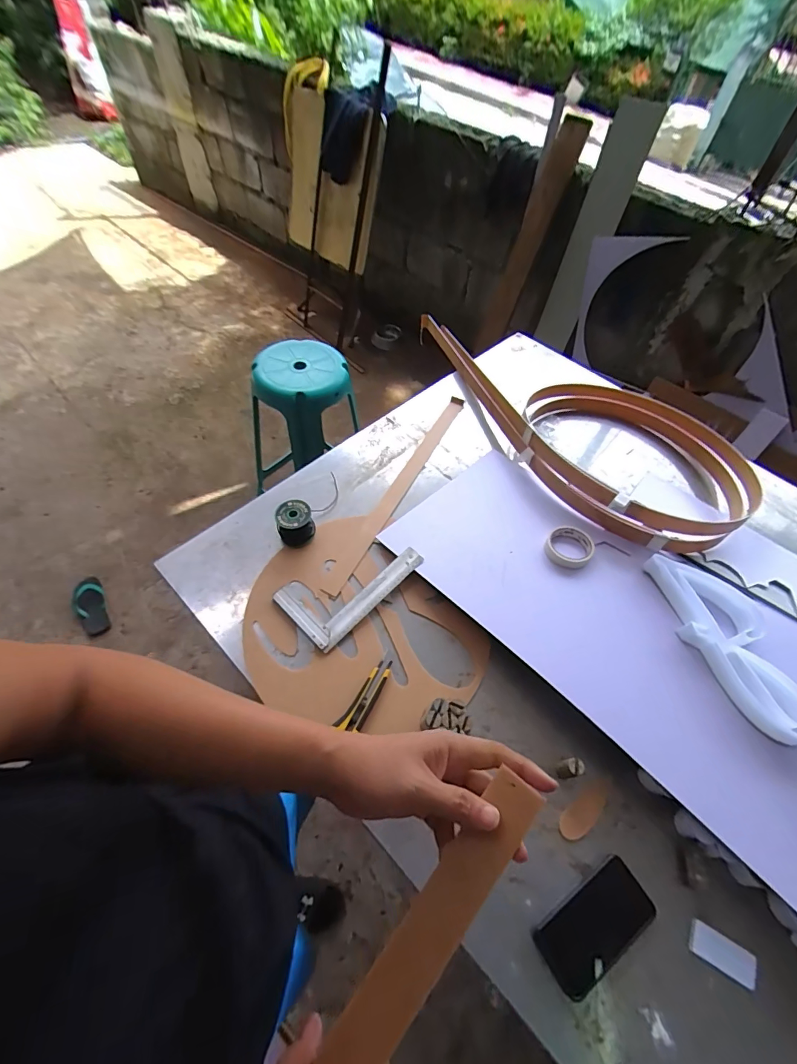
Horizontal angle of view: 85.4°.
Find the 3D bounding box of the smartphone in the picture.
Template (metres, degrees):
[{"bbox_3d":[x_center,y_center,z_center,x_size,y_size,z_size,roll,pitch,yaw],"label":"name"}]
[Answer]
[{"bbox_3d":[0.267,0.527,0.580,0.163,0.019,0.079,-26,56,-18],"label":"smartphone"}]

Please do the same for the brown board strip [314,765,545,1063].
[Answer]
[{"bbox_3d":[0.022,0.288,0.308,0.039,0.009,0.241,33,80,21],"label":"brown board strip"}]

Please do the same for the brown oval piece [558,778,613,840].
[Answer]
[{"bbox_3d":[0.295,0.427,0.665,0.117,0.004,0.039,-27,62,-21],"label":"brown oval piece"}]

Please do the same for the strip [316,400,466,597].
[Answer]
[{"bbox_3d":[0.015,-0.115,0.990,0.049,0.012,0.641,26,58,13],"label":"strip"}]

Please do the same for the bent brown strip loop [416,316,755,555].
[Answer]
[{"bbox_3d":[0.468,-0.380,1.142,0.531,0.118,1.006,-23,61,-19],"label":"bent brown strip loop"}]

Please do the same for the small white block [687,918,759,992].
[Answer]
[{"bbox_3d":[0.439,0.570,0.583,0.086,0.006,0.039,27,58,14],"label":"small white block"}]

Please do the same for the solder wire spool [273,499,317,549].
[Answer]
[{"bbox_3d":[-0.209,-0.018,0.870,0.069,0.075,0.067,2,56,-3],"label":"solder wire spool"}]

